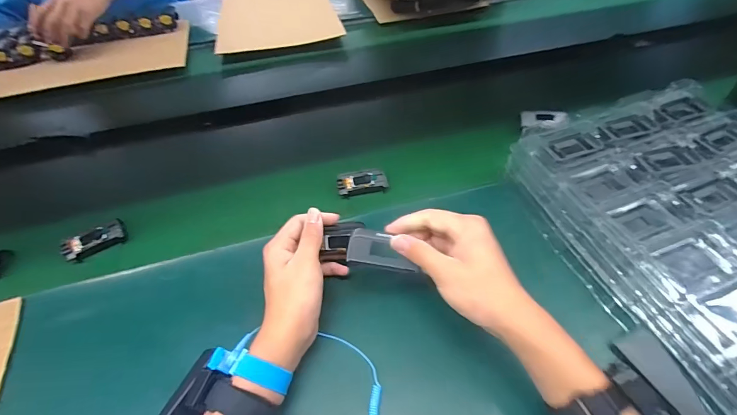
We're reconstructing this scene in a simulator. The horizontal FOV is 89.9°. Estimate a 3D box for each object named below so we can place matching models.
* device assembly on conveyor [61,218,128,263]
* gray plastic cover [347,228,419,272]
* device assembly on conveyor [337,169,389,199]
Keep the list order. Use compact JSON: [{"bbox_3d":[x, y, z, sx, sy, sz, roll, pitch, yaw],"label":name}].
[{"bbox_3d":[-0.366,0.047,0.498,0.072,0.029,0.028,-26,52,-20],"label":"device assembly on conveyor"},{"bbox_3d":[0.015,0.044,0.382,0.071,0.010,0.035,11,91,-4],"label":"gray plastic cover"},{"bbox_3d":[-0.009,-0.036,0.541,0.071,0.021,0.032,-6,48,-3],"label":"device assembly on conveyor"}]

